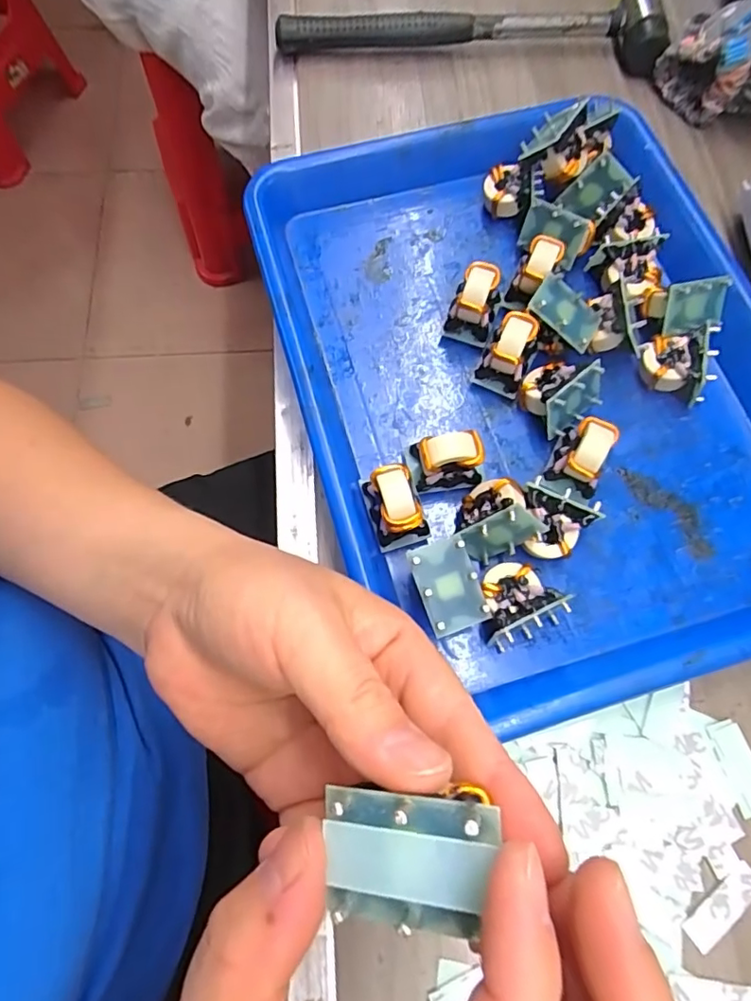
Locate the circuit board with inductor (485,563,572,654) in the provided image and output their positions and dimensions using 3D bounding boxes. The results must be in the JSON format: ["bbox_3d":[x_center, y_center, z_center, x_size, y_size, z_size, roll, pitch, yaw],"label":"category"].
[{"bbox_3d":[0.062,0.048,0.254,0.036,0.026,0.035,-36,75,-12],"label":"circuit board with inductor"}]

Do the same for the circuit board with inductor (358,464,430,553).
[{"bbox_3d":[0.009,0.004,0.265,0.023,0.027,0.035,-17,72,-6],"label":"circuit board with inductor"}]

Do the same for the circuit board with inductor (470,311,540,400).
[{"bbox_3d":[0.071,-0.077,0.294,0.026,0.034,0.030,26,73,8],"label":"circuit board with inductor"}]

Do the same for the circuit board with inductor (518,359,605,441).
[{"bbox_3d":[0.095,-0.058,0.289,0.035,0.027,0.031,-37,53,-15],"label":"circuit board with inductor"}]

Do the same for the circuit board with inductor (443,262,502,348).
[{"bbox_3d":[0.055,-0.108,0.303,0.024,0.036,0.030,21,72,7],"label":"circuit board with inductor"}]

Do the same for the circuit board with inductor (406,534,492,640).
[{"bbox_3d":[0.032,0.040,0.249,0.027,0.029,0.038,-18,72,-6],"label":"circuit board with inductor"}]

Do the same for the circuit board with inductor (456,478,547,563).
[{"bbox_3d":[0.058,0.007,0.262,0.033,0.029,0.030,-33,40,32],"label":"circuit board with inductor"}]

